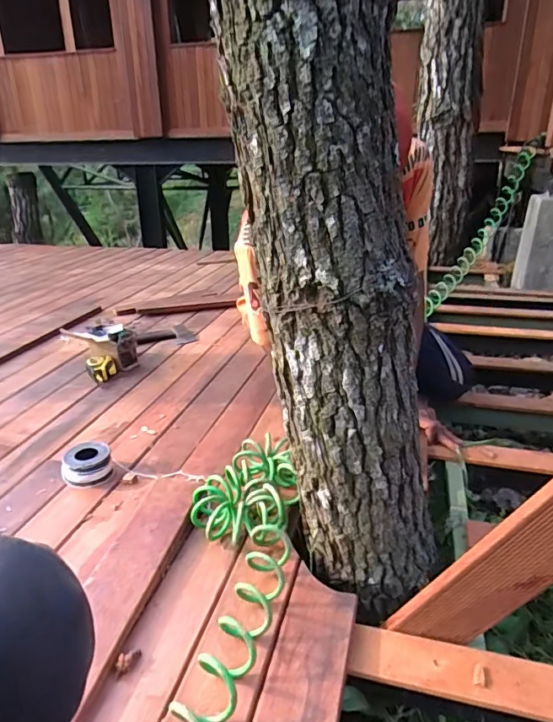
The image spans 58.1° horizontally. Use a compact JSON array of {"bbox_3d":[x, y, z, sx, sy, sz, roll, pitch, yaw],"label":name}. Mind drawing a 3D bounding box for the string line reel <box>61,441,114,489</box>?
[{"bbox_3d":[-0.357,0.194,0.936,0.090,0.048,0.093,-9,25,-19],"label":"string line reel"}]

